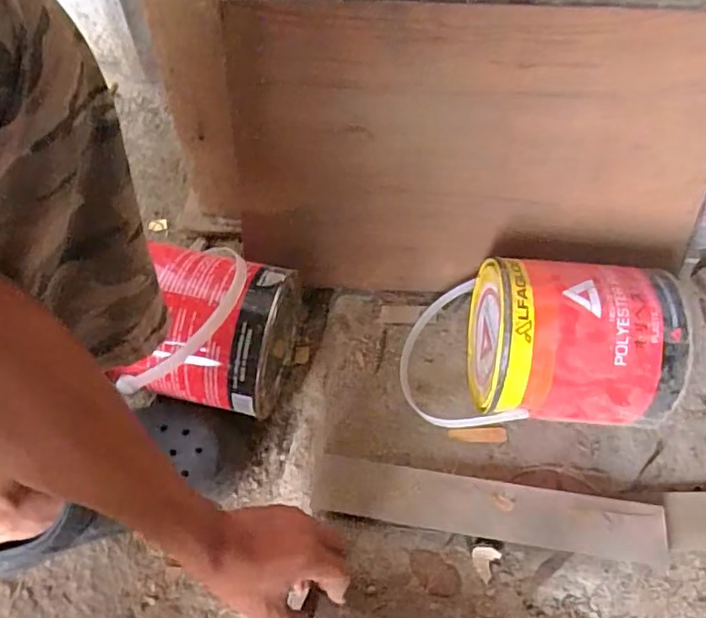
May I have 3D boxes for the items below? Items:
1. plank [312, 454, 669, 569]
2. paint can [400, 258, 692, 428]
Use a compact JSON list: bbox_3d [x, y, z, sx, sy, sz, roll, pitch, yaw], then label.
[{"bbox_3d":[0.129,0.190,0.546,0.330,0.019,0.054,9,61,2],"label":"plank"},{"bbox_3d":[0.172,0.037,0.545,0.231,0.153,0.162,9,61,2],"label":"paint can"}]

